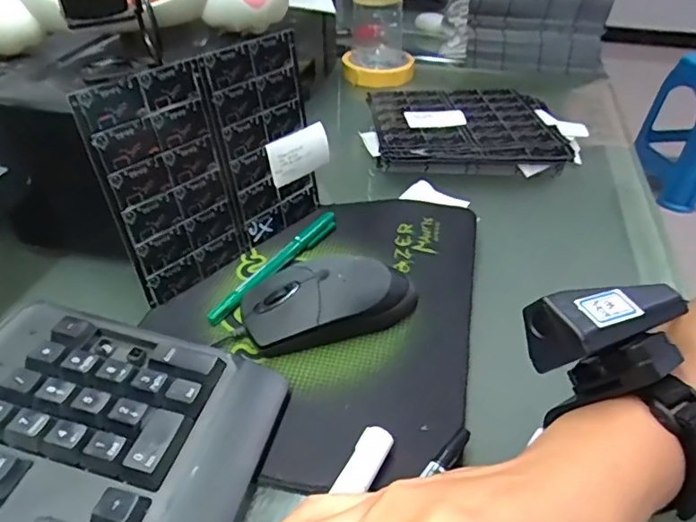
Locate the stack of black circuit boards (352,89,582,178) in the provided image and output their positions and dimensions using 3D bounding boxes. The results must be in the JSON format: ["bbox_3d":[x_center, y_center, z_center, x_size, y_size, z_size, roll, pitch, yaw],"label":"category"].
[{"bbox_3d":[0.126,-0.135,0.541,0.209,0.026,0.148,1,38,1],"label":"stack of black circuit boards"}]

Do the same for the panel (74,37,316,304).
[{"bbox_3d":[-0.086,-0.067,0.366,0.004,0.140,0.160,20,42,36],"label":"panel"}]

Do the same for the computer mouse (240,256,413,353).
[{"bbox_3d":[-0.010,0.023,0.336,0.109,0.031,0.051,-10,40,-12],"label":"computer mouse"}]

